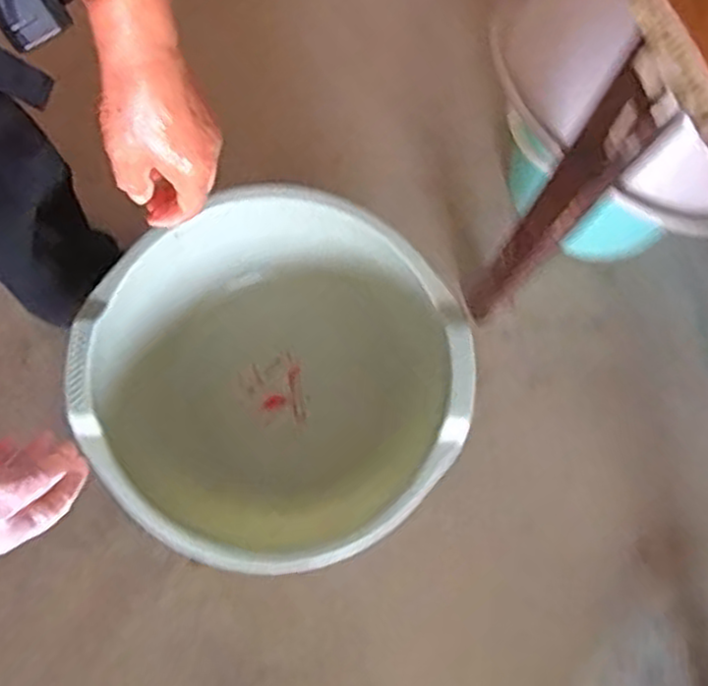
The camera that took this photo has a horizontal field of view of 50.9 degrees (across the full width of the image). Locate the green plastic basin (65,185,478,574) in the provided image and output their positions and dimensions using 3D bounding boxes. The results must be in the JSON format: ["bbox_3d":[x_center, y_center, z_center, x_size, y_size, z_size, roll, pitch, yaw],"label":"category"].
[{"bbox_3d":[-0.087,0.055,0.881,0.400,0.217,0.397,0,72,0],"label":"green plastic basin"}]

